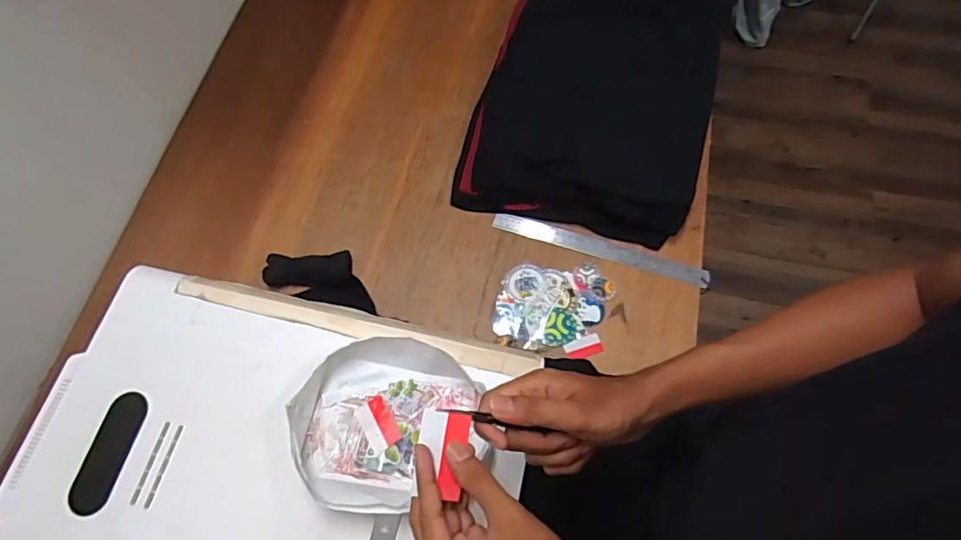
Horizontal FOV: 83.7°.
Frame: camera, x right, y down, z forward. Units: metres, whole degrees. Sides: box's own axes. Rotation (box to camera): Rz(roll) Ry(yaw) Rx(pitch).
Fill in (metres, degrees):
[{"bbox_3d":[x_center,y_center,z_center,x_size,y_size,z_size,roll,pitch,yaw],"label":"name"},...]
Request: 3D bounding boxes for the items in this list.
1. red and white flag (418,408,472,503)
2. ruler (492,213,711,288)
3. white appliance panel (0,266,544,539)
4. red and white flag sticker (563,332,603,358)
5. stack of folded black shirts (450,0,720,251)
[{"bbox_3d":[-0.028,0.132,0.389,0.035,0.005,0.057,11,78,-7],"label":"red and white flag"},{"bbox_3d":[0.178,-0.033,0.804,0.322,0.006,0.030,17,73,9],"label":"ruler"},{"bbox_3d":[-0.223,0.222,0.547,0.500,0.032,0.399,11,68,7],"label":"white appliance panel"},{"bbox_3d":[0.144,0.107,0.751,0.053,0.005,0.026,-18,68,-5],"label":"red and white flag sticker"},{"bbox_3d":[0.209,-0.354,0.902,0.354,0.074,0.615,15,69,8],"label":"stack of folded black shirts"}]

